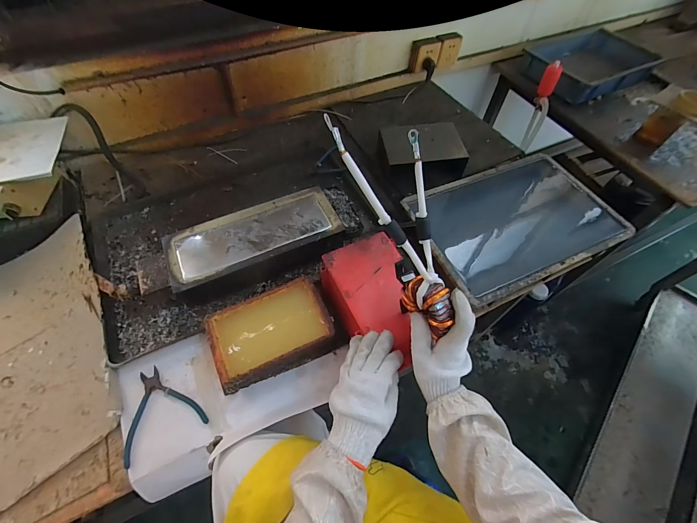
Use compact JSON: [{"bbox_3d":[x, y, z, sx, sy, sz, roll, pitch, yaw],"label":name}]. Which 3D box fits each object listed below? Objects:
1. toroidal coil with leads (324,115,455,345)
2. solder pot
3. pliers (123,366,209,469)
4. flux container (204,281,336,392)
[{"bbox_3d":[0.074,-0.048,0.402,0.101,0.290,0.074,-38,25,-22],"label":"toroidal coil with leads"},{"bbox_3d":[-0.188,-0.038,0.665,0.339,0.075,0.151,-20,60,-13],"label":"solder pot"},{"bbox_3d":[-0.321,0.241,0.531,0.128,0.015,0.131,-26,61,-17],"label":"pliers"},{"bbox_3d":[-0.138,0.126,0.570,0.206,0.056,0.138,-20,59,-14],"label":"flux container"}]

